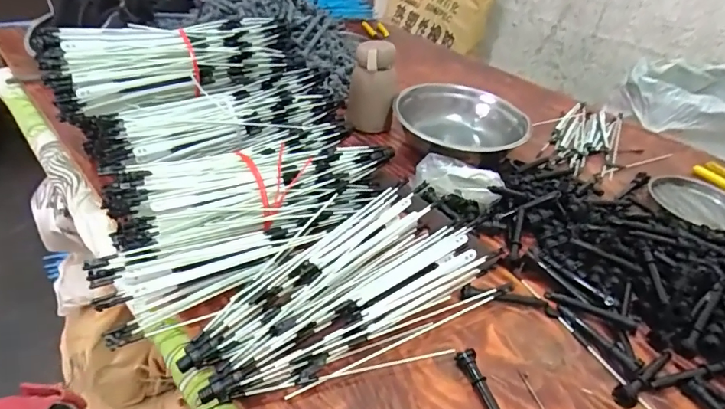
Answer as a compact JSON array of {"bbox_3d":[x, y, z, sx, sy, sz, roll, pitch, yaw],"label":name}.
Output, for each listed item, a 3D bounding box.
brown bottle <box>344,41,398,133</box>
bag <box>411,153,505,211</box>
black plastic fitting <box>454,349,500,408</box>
[{"bbox_3d":[0.016,-0.187,0.758,0.081,0.154,0.066,3,37,-4],"label":"brown bottle"},{"bbox_3d":[0.132,-0.031,0.635,0.119,0.035,0.071,12,38,8],"label":"bag"},{"bbox_3d":[0.113,0.170,0.401,0.016,0.018,0.091,-11,40,-21],"label":"black plastic fitting"}]

